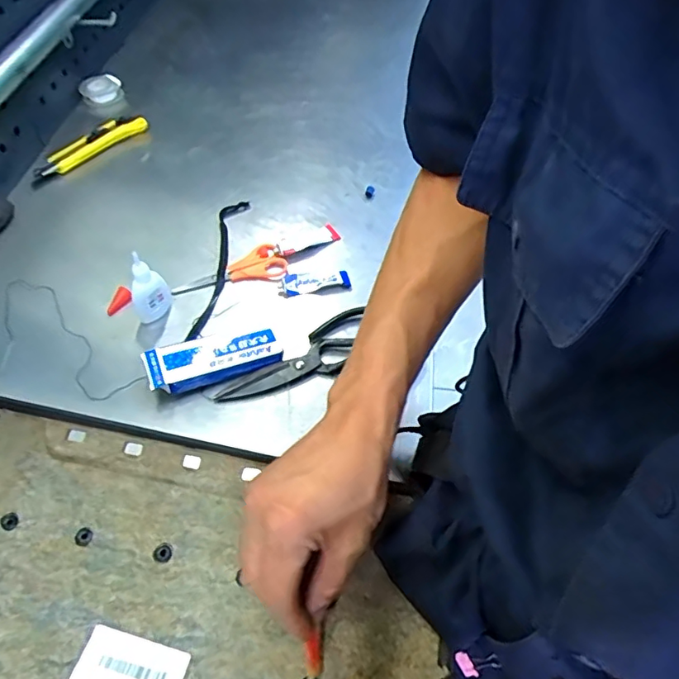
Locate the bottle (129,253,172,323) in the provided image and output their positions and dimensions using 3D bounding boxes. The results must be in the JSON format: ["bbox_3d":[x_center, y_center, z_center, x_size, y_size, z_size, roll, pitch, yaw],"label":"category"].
[{"bbox_3d":[-0.196,-0.056,0.547,0.036,0.082,0.033,-18,56,-14],"label":"bottle"}]

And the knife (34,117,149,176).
[{"bbox_3d":[-0.345,-0.269,0.751,0.040,0.026,0.177,32,59,20],"label":"knife"}]

